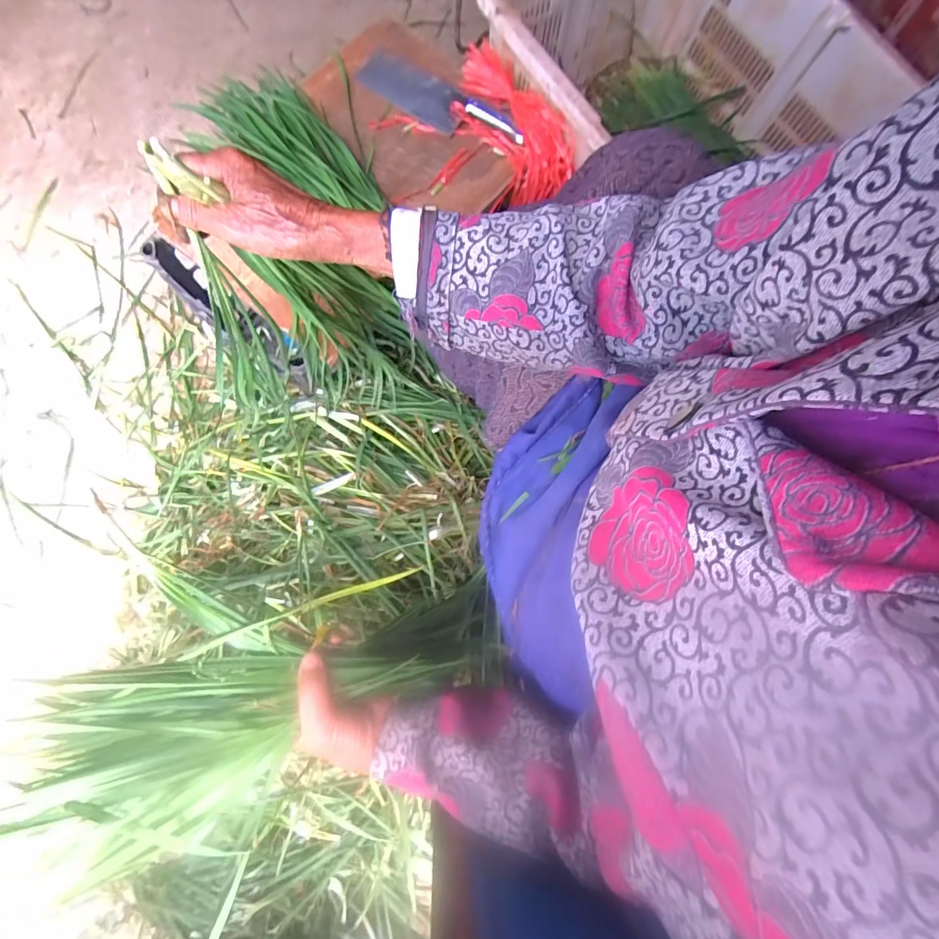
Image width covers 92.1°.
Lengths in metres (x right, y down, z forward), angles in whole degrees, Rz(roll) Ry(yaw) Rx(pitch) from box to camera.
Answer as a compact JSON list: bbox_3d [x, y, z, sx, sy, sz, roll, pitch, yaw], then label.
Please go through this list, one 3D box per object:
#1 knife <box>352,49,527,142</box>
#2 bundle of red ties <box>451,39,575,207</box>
[{"bbox_3d":[-0.043,-0.568,0.698,0.272,0.022,0.082,31,76,4],"label":"knife"},{"bbox_3d":[0.056,-0.525,0.699,0.118,0.079,0.238,-36,81,-11],"label":"bundle of red ties"}]

